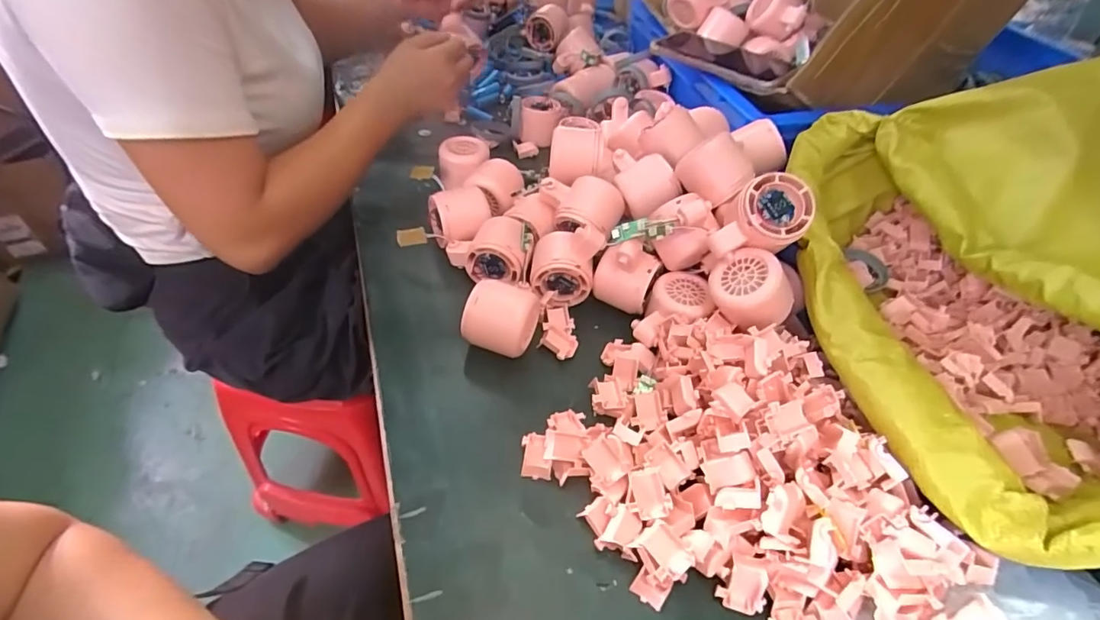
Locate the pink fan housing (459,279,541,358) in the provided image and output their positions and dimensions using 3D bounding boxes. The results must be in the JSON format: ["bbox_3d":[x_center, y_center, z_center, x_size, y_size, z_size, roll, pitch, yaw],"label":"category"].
[{"bbox_3d":[-0.043,0.010,0.447,0.059,0.057,0.048,15,47,8],"label":"pink fan housing"}]

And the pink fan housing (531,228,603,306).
[{"bbox_3d":[0.013,-0.042,0.487,0.066,0.073,0.059,2,47,-4],"label":"pink fan housing"}]

